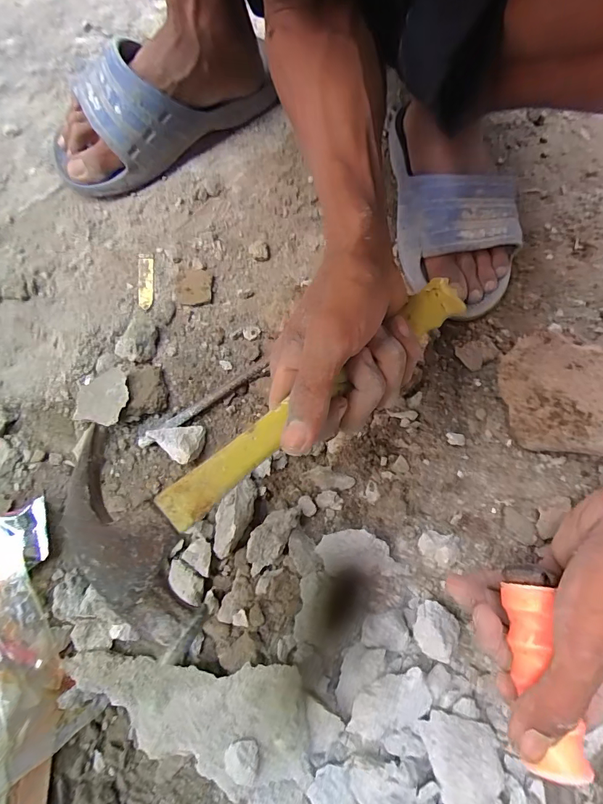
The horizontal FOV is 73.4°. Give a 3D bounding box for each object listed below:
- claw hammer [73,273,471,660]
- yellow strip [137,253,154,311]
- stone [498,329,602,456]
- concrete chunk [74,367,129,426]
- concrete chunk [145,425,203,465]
[{"bbox_3d":[-0.002,0.001,0.234,0.265,0.029,0.100,-39,75,-22],"label":"claw hammer"},{"bbox_3d":[-0.157,-0.122,0.406,0.015,0.004,0.064,-5,71,0],"label":"yellow strip"},{"bbox_3d":[0.220,-0.003,0.336,0.111,0.045,0.093,9,72,5],"label":"stone"},{"bbox_3d":[-0.177,-0.005,0.359,0.053,0.027,0.049,0,71,1],"label":"concrete chunk"},{"bbox_3d":[-0.107,0.030,0.353,0.038,0.021,0.034,33,75,12],"label":"concrete chunk"}]

